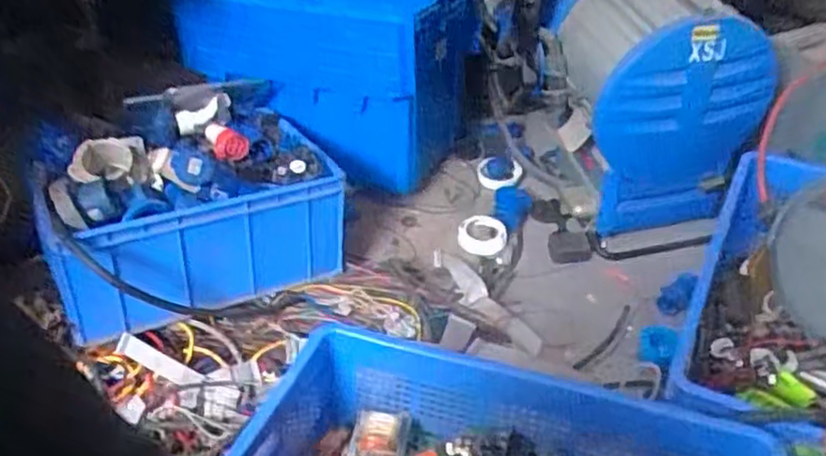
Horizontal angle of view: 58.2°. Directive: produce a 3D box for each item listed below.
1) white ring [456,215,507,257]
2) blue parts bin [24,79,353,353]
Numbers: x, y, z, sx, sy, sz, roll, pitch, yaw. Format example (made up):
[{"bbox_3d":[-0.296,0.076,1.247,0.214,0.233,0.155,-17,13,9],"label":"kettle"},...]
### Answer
[{"bbox_3d":[0.151,0.011,1.628,0.105,0.023,0.112,1,40,3],"label":"white ring"},{"bbox_3d":[-0.402,-0.059,1.403,0.477,0.272,0.428,-18,42,-18],"label":"blue parts bin"}]

